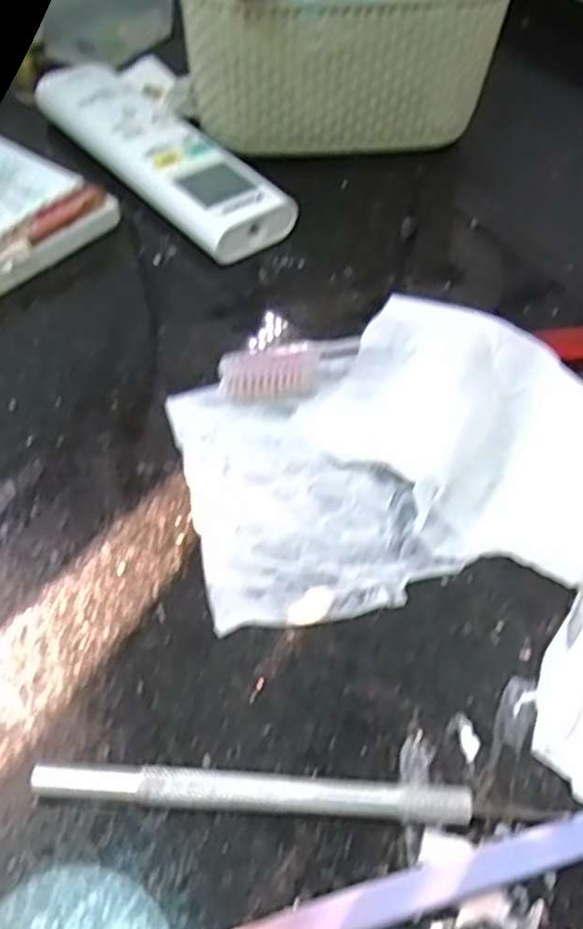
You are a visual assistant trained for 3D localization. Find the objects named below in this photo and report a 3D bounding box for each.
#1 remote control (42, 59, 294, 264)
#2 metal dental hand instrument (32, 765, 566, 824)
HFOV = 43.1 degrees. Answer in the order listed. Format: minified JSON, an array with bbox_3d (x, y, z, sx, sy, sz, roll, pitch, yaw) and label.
[{"bbox_3d":[-0.071,-0.160,0.384,0.047,0.027,0.172,-33,60,-26],"label":"remote control"},{"bbox_3d":[0.001,0.089,0.198,0.136,0.007,0.008,3,51,0],"label":"metal dental hand instrument"}]

